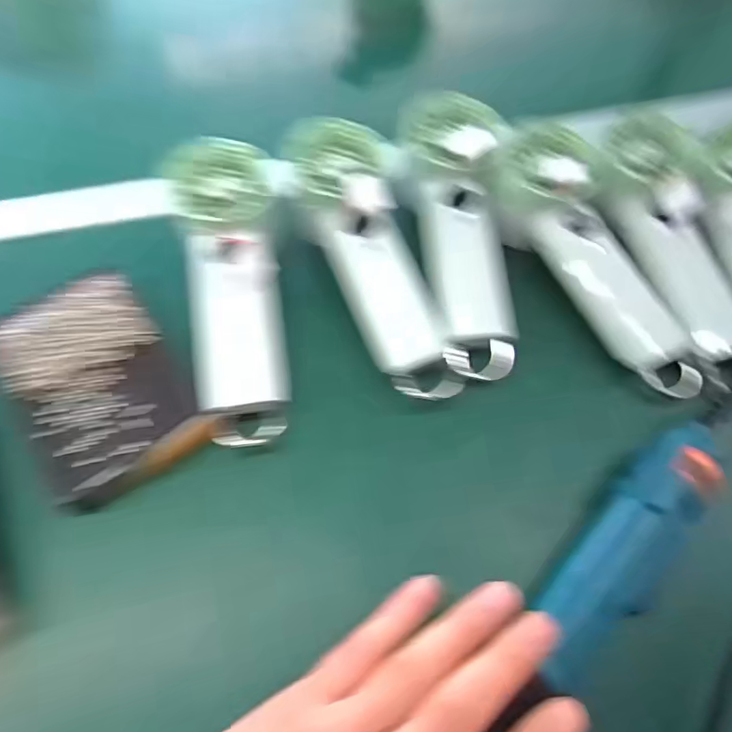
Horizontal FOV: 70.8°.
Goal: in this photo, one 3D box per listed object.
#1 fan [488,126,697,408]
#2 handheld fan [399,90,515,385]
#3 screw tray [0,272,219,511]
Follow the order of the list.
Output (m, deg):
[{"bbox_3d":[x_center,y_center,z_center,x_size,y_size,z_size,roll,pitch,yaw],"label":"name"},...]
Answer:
[{"bbox_3d":[0.151,-0.073,0.335,0.074,0.045,0.200,-25,78,-15],"label":"fan"},{"bbox_3d":[0.067,-0.094,0.338,0.058,0.040,0.202,-5,78,-5],"label":"handheld fan"},{"bbox_3d":[-0.160,0.009,0.305,0.087,0.015,0.142,-32,67,-18],"label":"screw tray"}]

